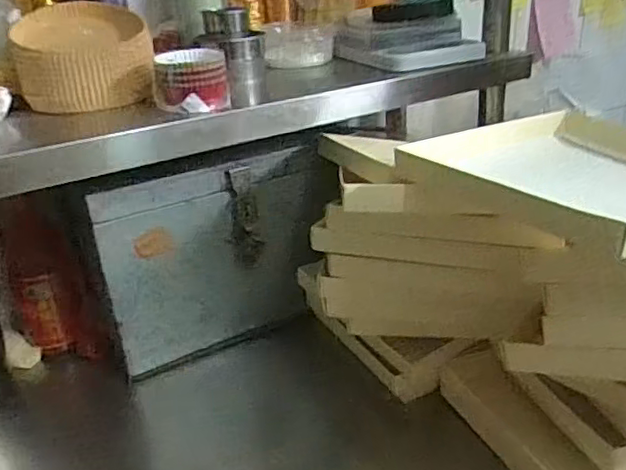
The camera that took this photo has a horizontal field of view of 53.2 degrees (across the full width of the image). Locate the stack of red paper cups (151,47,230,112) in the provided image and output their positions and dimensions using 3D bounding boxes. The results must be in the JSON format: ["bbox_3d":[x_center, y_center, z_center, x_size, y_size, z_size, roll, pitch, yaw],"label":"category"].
[{"bbox_3d":[-0.132,-0.168,0.677,0.079,0.057,0.069,-9,28,-12],"label":"stack of red paper cups"}]

